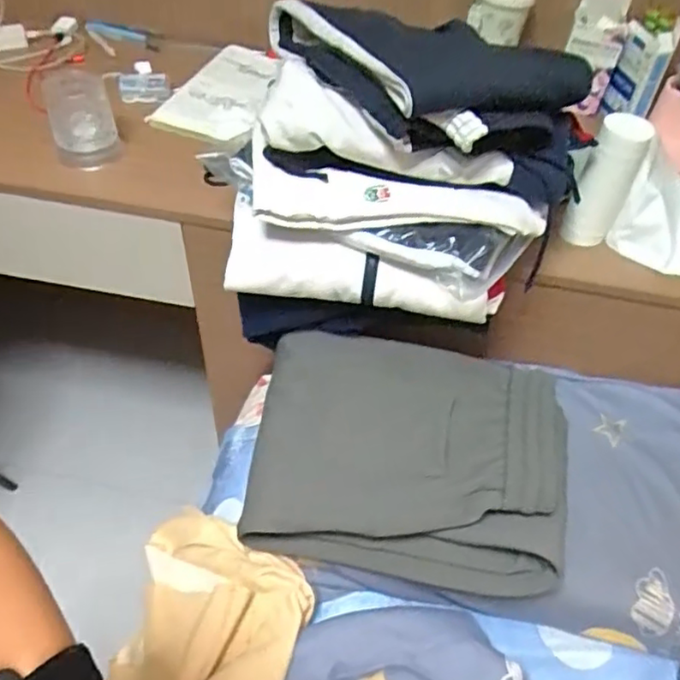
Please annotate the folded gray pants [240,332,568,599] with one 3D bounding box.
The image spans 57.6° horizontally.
[{"bbox_3d":[0.082,0.136,0.742,0.350,0.099,0.259,9,49,4],"label":"folded gray pants"}]

